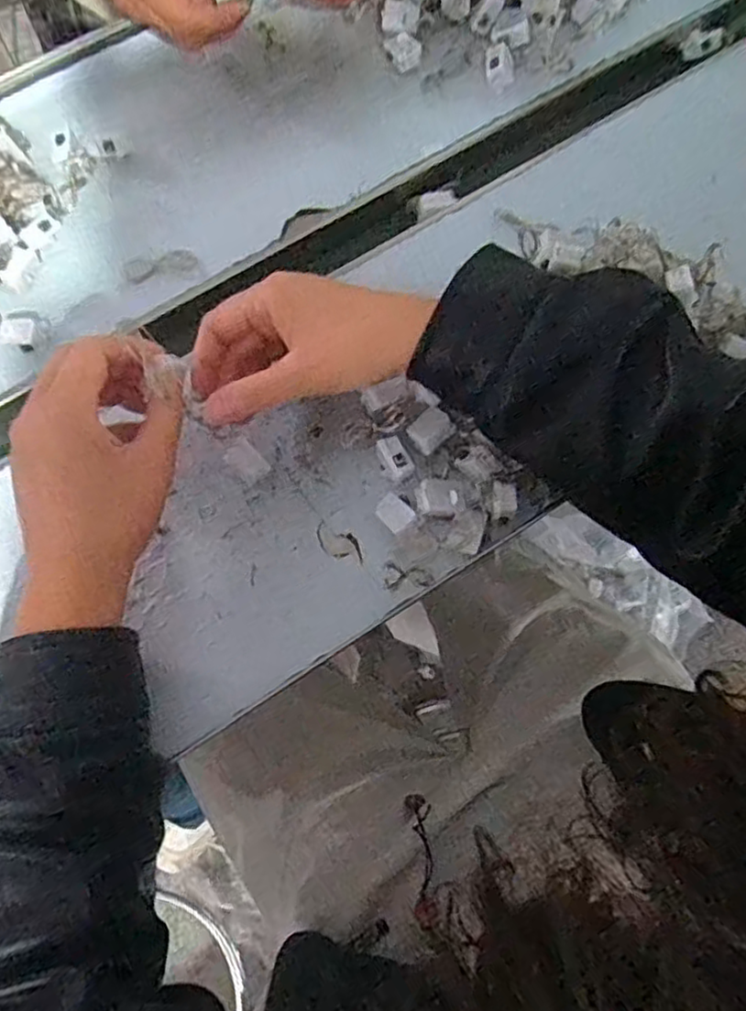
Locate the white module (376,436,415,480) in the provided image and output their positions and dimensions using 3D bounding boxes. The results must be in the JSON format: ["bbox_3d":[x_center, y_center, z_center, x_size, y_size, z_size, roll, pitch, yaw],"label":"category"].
[{"bbox_3d":[0.014,-0.030,0.402,0.015,0.009,0.028,-21,76,-5],"label":"white module"}]

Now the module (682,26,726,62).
[{"bbox_3d":[0.261,-0.363,0.516,0.035,0.015,0.012,-17,76,-4],"label":"module"}]

